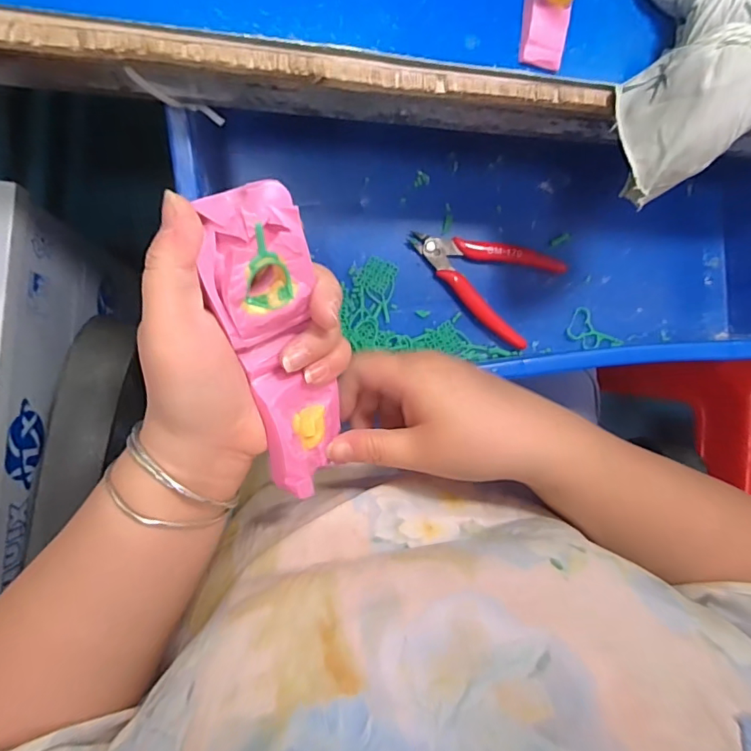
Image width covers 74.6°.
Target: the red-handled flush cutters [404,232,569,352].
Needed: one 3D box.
[{"bbox_3d":[0.083,-0.082,0.387,0.118,0.012,0.072,29,85,-7],"label":"red-handled flush cutters"}]

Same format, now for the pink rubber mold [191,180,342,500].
[{"bbox_3d":[-0.044,-0.011,0.229,0.042,0.030,0.142,-11,118,-7],"label":"pink rubber mold"}]

